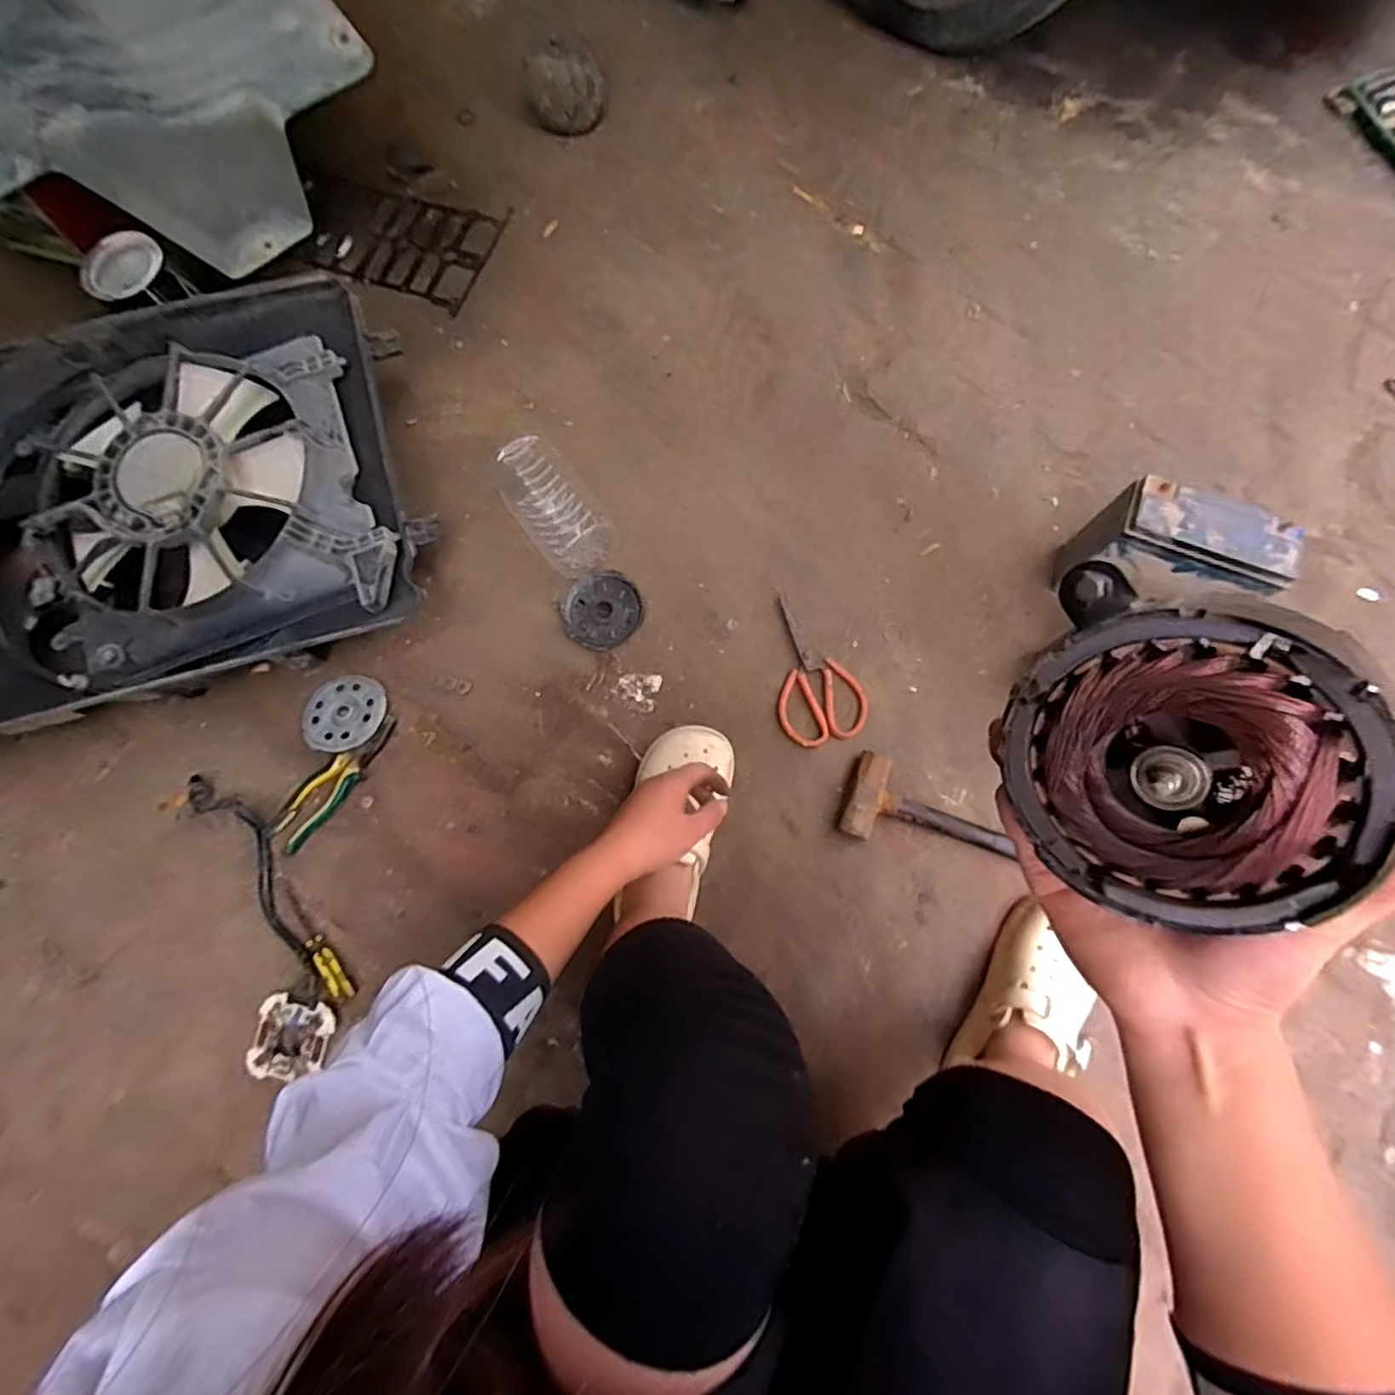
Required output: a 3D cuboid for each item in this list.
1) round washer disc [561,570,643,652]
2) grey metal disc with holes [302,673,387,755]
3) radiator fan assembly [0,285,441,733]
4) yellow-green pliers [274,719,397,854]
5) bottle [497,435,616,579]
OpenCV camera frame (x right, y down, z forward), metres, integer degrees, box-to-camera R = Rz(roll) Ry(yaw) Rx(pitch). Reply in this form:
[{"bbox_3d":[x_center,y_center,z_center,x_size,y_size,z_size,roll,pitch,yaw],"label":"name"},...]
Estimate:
[{"bbox_3d":[-0.126,-0.116,0.862,0.105,0.014,0.100,0,76,2],"label":"round washer disc"},{"bbox_3d":[-0.451,0.021,0.831,0.102,0.022,0.101,0,76,2],"label":"grey metal disc with holes"},{"bbox_3d":[-0.724,-0.252,0.827,0.680,0.130,0.506,-17,75,-4],"label":"radiator fan assembly"},{"bbox_3d":[-0.452,0.102,0.815,0.048,0.013,0.193,38,80,10],"label":"yellow-green pliers"},{"bbox_3d":[-0.187,-0.250,0.851,0.095,0.098,0.177,-36,78,-7],"label":"bottle"}]

